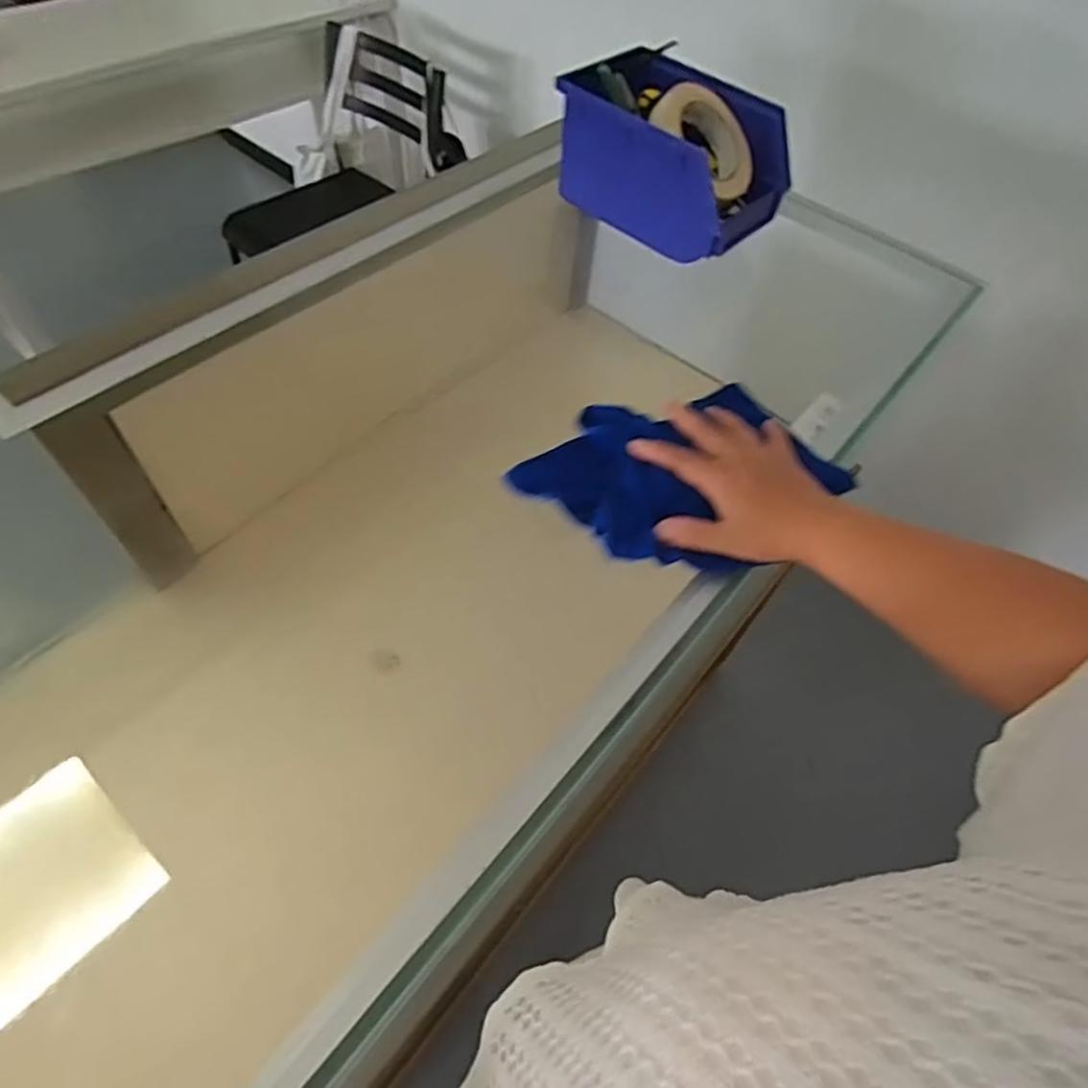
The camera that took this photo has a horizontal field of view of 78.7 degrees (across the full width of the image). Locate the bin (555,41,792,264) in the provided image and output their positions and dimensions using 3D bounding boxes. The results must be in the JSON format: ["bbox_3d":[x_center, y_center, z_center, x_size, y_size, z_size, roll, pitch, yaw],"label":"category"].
[{"bbox_3d":[0.129,-0.393,0.673,0.208,0.106,0.122,37,60,19],"label":"bin"}]

